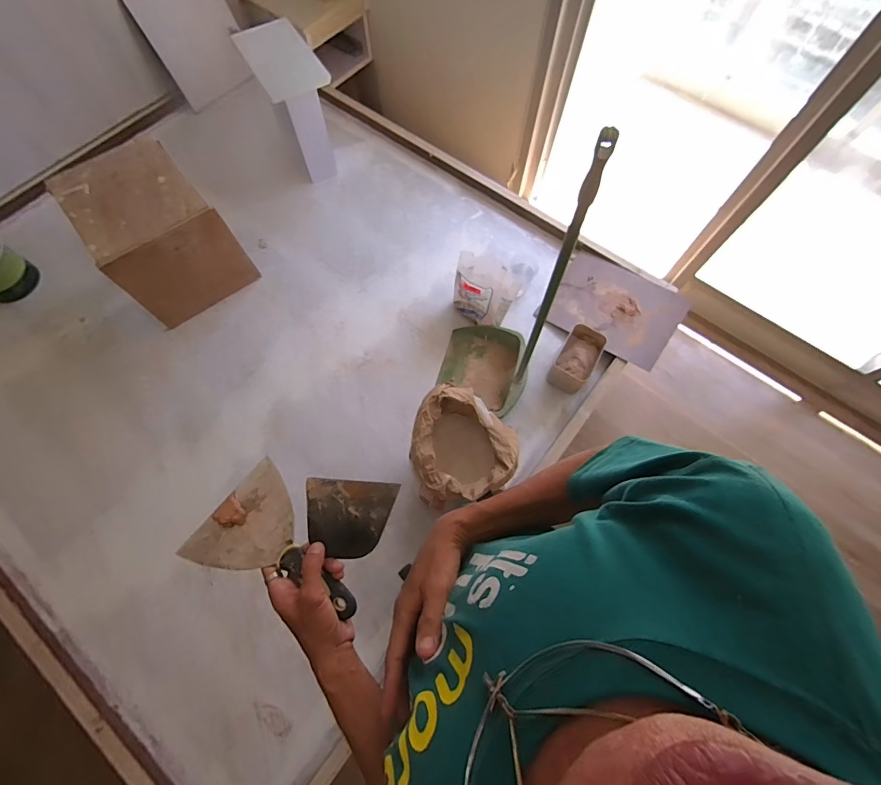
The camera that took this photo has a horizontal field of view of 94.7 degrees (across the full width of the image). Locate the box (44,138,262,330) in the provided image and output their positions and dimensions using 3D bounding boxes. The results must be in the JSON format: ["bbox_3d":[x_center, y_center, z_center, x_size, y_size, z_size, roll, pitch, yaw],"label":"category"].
[{"bbox_3d":[-0.828,-0.466,1.199,0.325,0.283,0.380,-40,72,-15],"label":"box"}]

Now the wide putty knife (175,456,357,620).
[{"bbox_3d":[-0.183,0.188,0.477,0.198,0.019,0.131,32,71,13],"label":"wide putty knife"}]

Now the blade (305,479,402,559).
[{"bbox_3d":[-0.109,0.151,0.482,0.101,0.005,0.091,8,94,-19],"label":"blade"}]

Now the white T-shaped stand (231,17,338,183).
[{"bbox_3d":[-0.462,-0.942,1.370,0.206,0.413,0.163,-28,69,-11],"label":"white T-shaped stand"}]

